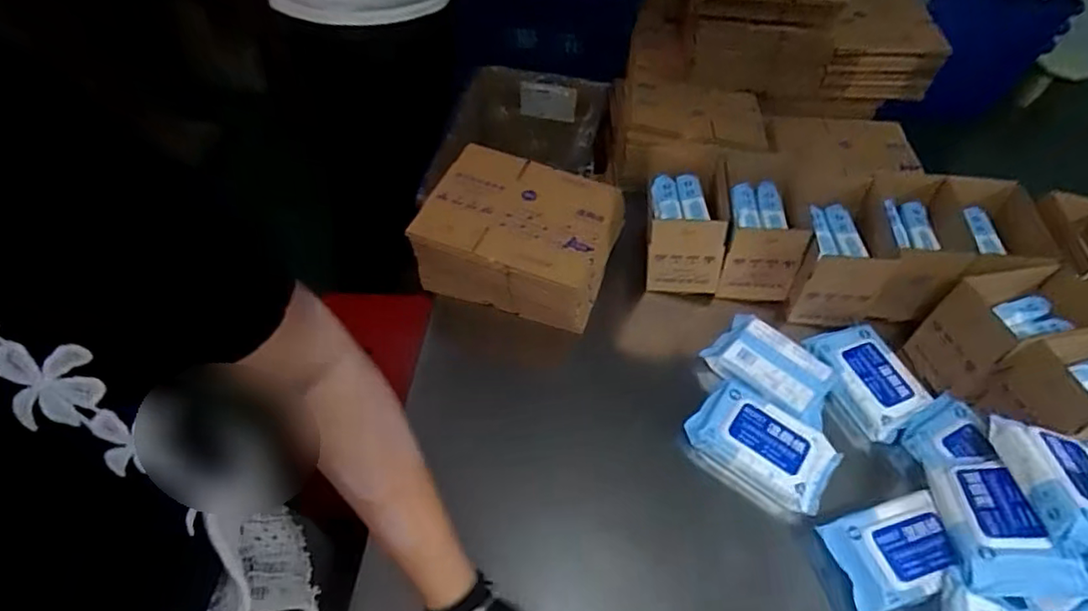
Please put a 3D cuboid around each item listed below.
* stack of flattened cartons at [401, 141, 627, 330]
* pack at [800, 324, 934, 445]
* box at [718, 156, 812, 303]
[{"bbox_3d":[-0.034,-0.104,0.885,0.267,0.111,0.219,18,53,9],"label":"stack of flattened cartons"},{"bbox_3d":[0.438,0.098,0.817,0.108,0.041,0.161,-19,56,-18],"label":"pack"},{"bbox_3d":[0.301,-0.100,0.871,0.121,0.142,0.133,4,52,-1],"label":"box"}]

